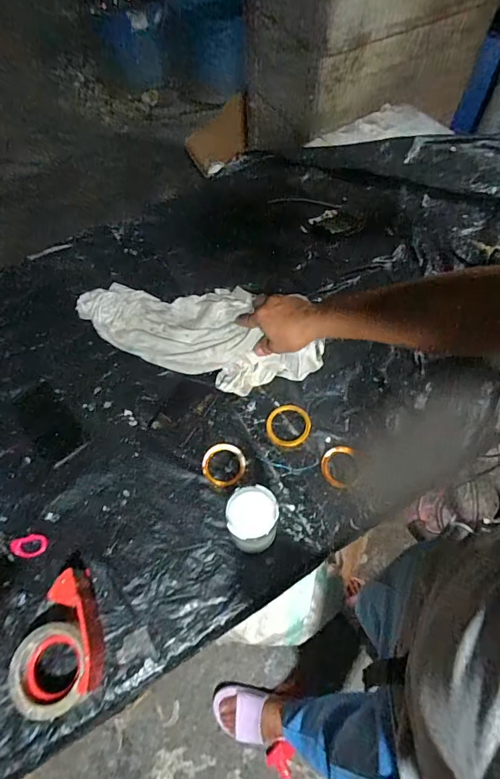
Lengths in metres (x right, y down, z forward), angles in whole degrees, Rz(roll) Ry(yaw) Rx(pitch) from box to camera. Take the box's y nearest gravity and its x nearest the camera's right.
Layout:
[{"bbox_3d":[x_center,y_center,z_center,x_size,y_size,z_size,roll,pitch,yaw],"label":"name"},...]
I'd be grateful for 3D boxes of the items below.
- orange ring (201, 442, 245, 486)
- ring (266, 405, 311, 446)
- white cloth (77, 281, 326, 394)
[{"bbox_3d":[-0.042,0.121,0.684,0.069,0.007,0.070,0,62,1],"label":"orange ring"},{"bbox_3d":[0.066,0.060,0.719,0.073,0.004,0.078,0,62,1],"label":"ring"},{"bbox_3d":[-0.094,-0.119,0.763,0.450,0.073,0.192,17,64,9],"label":"white cloth"}]

